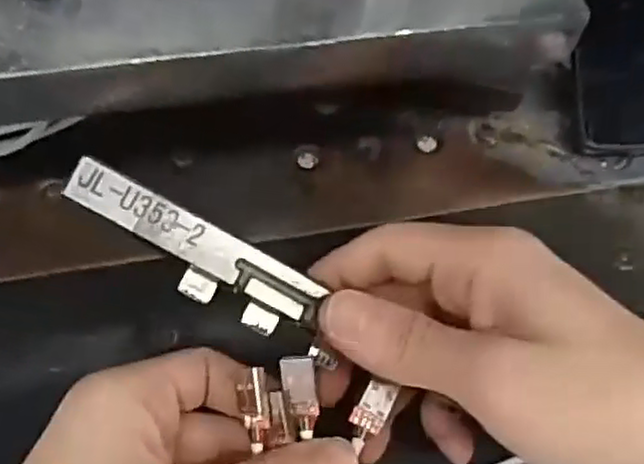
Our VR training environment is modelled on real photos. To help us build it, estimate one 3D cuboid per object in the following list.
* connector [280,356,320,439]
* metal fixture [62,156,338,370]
[{"bbox_3d":[-0.007,0.056,0.239,0.011,0.004,0.027,-10,88,-8],"label":"connector"},{"bbox_3d":[-0.036,0.011,0.232,0.103,0.013,0.023,33,62,-11],"label":"metal fixture"}]

